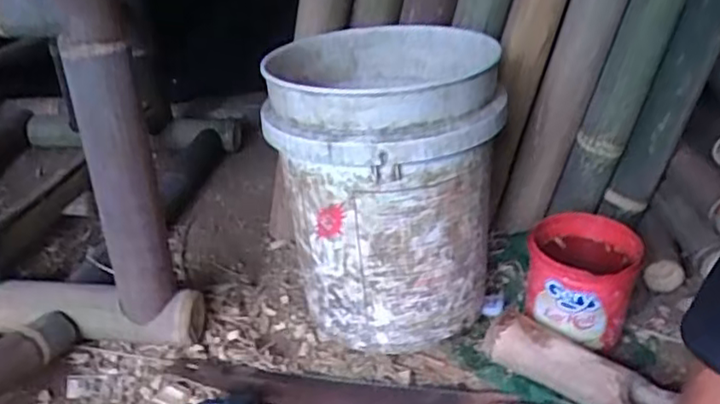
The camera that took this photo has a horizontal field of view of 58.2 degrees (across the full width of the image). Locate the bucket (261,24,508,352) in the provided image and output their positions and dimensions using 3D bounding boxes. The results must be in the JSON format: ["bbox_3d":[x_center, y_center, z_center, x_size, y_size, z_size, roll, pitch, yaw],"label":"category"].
[{"bbox_3d":[0.034,-0.019,0.919,0.293,0.381,0.316,-1,29,0],"label":"bucket"}]

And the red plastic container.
[{"bbox_3d":[0.297,0.118,0.887,0.136,0.150,0.128,12,32,22],"label":"red plastic container"}]

